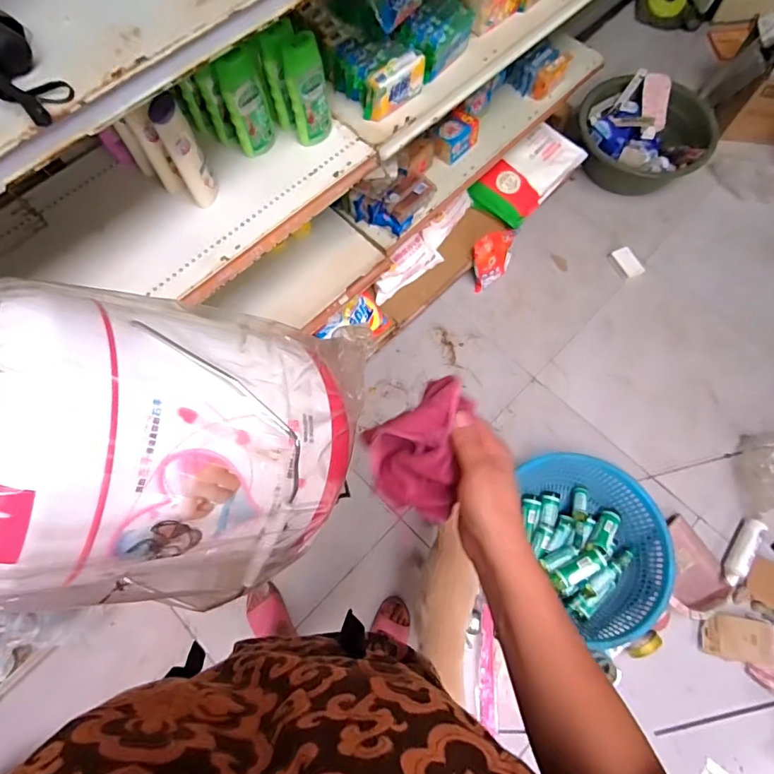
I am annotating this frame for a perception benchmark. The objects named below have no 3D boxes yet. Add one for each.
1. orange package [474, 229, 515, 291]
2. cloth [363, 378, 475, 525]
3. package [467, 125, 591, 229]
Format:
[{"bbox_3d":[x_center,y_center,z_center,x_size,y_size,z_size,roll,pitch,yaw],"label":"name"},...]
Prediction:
[{"bbox_3d":[0.350,-0.424,1.545,0.188,0.142,0.100,-40,75,-12],"label":"orange package"},{"bbox_3d":[0.025,0.051,0.421,0.085,0.054,0.121,12,78,4],"label":"cloth"},{"bbox_3d":[0.458,-0.687,1.503,0.179,0.071,0.379,42,76,14],"label":"package"}]

